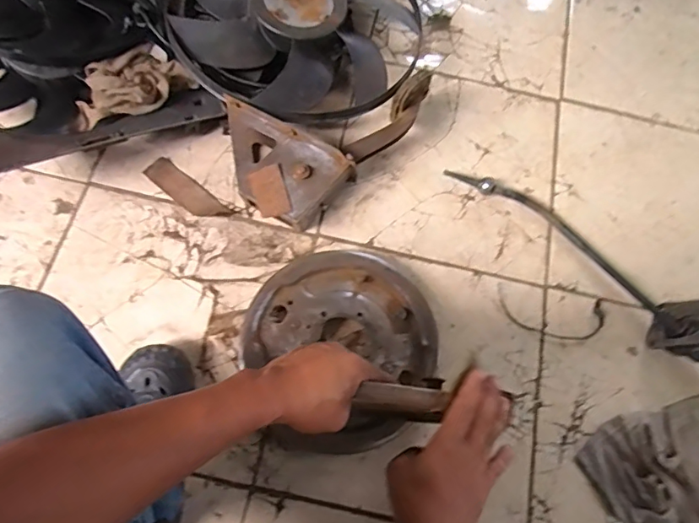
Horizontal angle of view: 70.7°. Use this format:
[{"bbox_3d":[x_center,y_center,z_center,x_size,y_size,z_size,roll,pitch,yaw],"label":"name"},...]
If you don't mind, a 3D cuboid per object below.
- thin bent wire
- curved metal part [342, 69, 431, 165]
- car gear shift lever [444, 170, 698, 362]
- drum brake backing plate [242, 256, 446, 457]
[{"bbox_3d":[0.346,0.091,0.844,0.182,0.004,0.081,8,70,-1],"label":"thin bent wire"},{"bbox_3d":[0.072,-0.245,0.851,0.054,0.066,0.195,42,73,11],"label":"curved metal part"},{"bbox_3d":[0.420,0.000,0.830,0.592,0.091,0.112,39,75,10],"label":"car gear shift lever"},{"bbox_3d":[-0.008,0.136,0.783,0.295,0.043,0.305,1,70,-4],"label":"drum brake backing plate"}]

